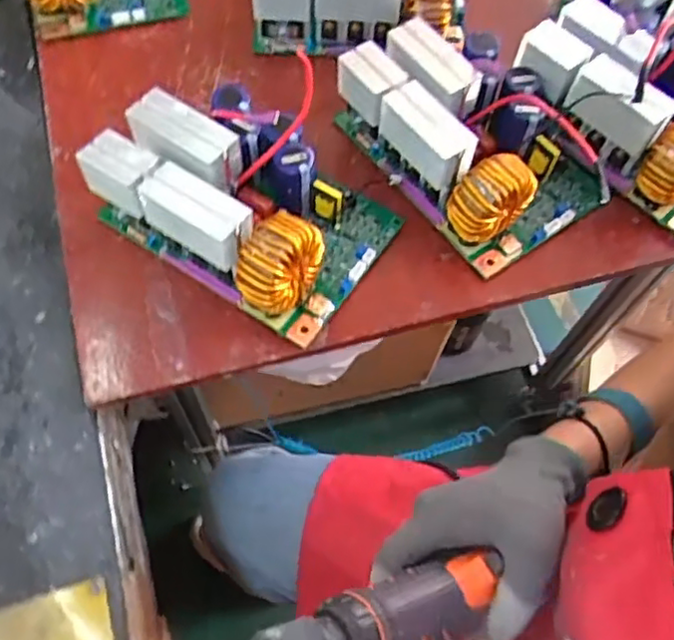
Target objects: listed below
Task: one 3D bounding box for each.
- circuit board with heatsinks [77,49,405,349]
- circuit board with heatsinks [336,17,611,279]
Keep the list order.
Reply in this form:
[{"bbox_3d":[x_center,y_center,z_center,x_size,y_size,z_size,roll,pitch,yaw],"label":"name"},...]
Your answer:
[{"bbox_3d":[-0.063,-0.093,0.472,0.191,0.075,0.136,33,66,14],"label":"circuit board with heatsinks"},{"bbox_3d":[0.114,-0.154,0.508,0.146,0.069,0.186,-33,69,-18],"label":"circuit board with heatsinks"}]

